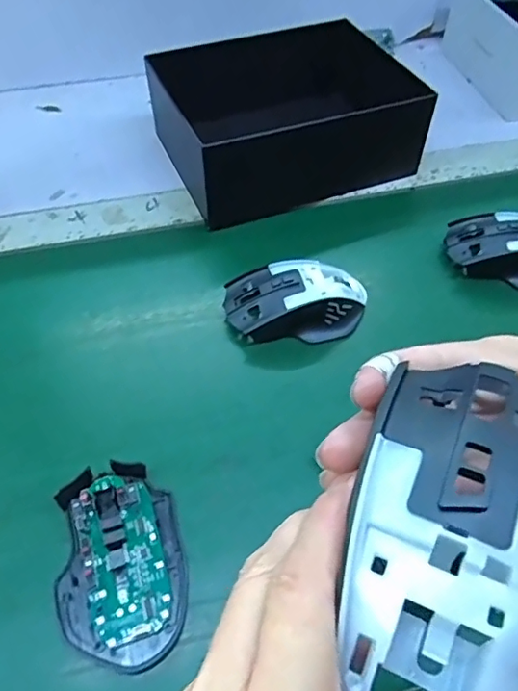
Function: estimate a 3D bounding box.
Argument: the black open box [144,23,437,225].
[{"bbox_3d":[0.026,-0.233,0.553,0.223,0.087,0.185,-17,54,-13],"label":"black open box"}]

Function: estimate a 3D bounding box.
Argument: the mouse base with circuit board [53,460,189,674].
[{"bbox_3d":[-0.083,0.127,0.323,0.073,0.016,0.115,-14,54,-10],"label":"mouse base with circuit board"}]

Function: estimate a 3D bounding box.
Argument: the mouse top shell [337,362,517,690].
[{"bbox_3d":[0.055,0.052,0.146,0.058,0.032,0.110,17,54,12],"label":"mouse top shell"}]

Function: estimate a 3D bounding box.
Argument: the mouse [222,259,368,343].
[{"bbox_3d":[0.031,-0.039,0.437,0.116,0.038,0.067,-7,53,-5],"label":"mouse"}]

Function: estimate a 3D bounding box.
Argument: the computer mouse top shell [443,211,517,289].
[{"bbox_3d":[0.221,-0.084,0.469,0.111,0.037,0.059,15,54,12],"label":"computer mouse top shell"}]

